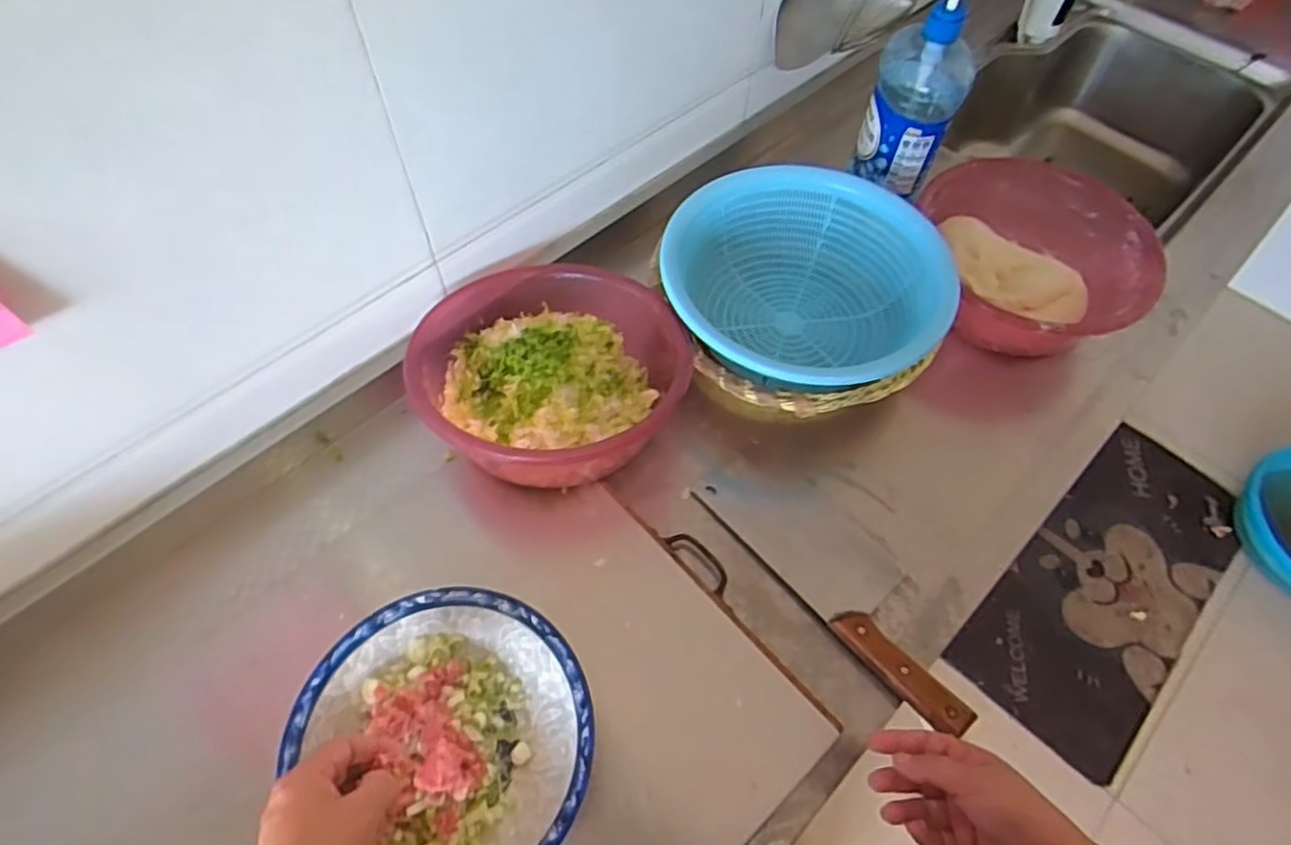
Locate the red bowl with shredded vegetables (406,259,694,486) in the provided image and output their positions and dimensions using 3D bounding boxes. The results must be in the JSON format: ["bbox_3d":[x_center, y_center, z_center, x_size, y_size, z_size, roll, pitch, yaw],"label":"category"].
[{"bbox_3d":[-0.091,-0.048,0.654,0.239,0.099,0.227,1,60,-2],"label":"red bowl with shredded vegetables"}]

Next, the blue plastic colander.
[{"bbox_3d":[0.159,-0.138,0.713,0.282,0.098,0.271,14,60,5],"label":"blue plastic colander"}]

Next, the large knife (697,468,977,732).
[{"bbox_3d":[0.177,0.130,0.599,0.096,0.025,0.274,-36,67,-21],"label":"large knife"}]

